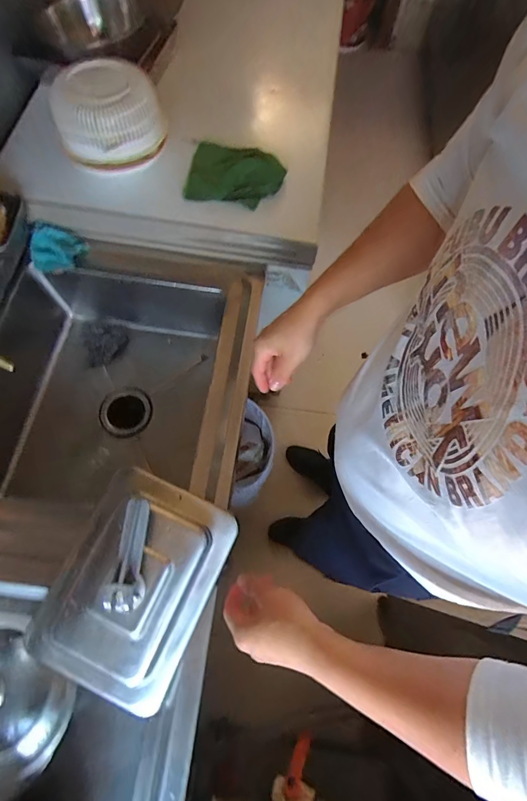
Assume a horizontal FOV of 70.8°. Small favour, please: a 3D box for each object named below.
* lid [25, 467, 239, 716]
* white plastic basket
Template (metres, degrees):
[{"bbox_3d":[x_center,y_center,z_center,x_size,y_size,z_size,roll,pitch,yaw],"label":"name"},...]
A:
[{"bbox_3d":[-0.177,0.244,0.496,0.199,0.084,0.265,24,70,6],"label":"lid"},{"bbox_3d":[-0.270,-0.511,0.666,0.168,0.103,0.186,-8,70,-6],"label":"white plastic basket"}]

